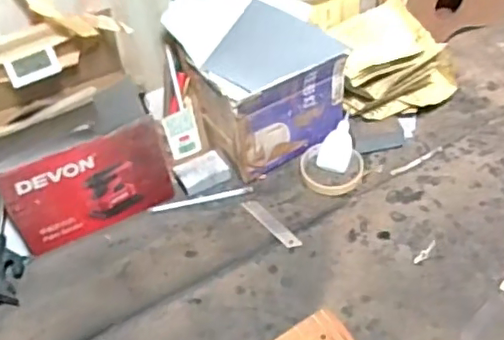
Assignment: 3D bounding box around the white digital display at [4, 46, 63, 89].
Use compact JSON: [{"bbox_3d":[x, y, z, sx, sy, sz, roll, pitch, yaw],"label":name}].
[{"bbox_3d":[-0.252,-0.119,0.682,0.057,0.034,0.013,-26,51,-16],"label":"white digital display"}]

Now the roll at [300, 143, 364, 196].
[{"bbox_3d":[0.104,0.001,0.797,0.086,0.017,0.072,14,52,18],"label":"roll"}]

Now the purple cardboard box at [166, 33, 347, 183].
[{"bbox_3d":[0.015,-0.111,0.798,0.177,0.170,0.149,-27,51,-17],"label":"purple cardboard box"}]

